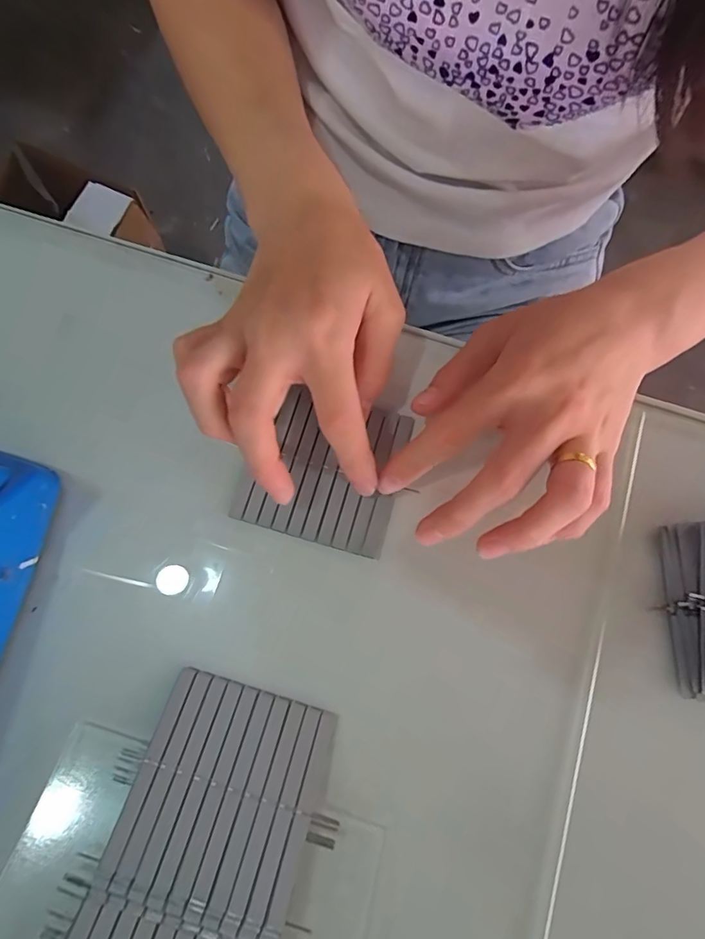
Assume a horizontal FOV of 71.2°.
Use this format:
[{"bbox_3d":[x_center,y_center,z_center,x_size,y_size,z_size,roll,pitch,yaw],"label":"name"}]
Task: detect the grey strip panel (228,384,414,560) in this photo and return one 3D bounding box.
[{"bbox_3d":[-0.015,0.000,0.259,0.079,0.006,0.075,15,77,3],"label":"grey strip panel"}]

